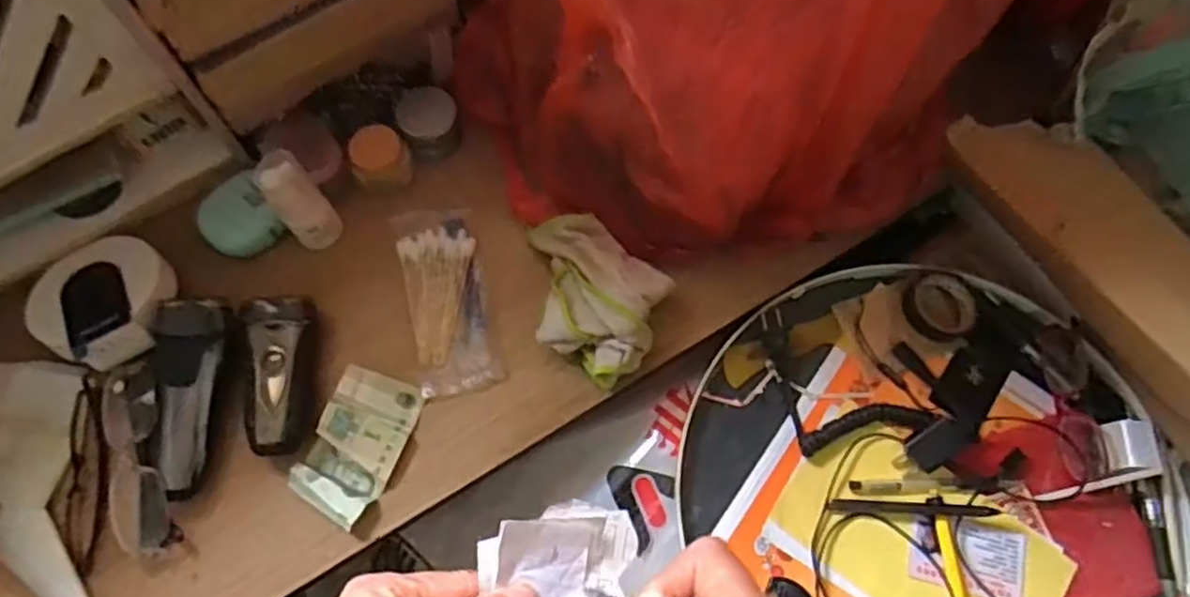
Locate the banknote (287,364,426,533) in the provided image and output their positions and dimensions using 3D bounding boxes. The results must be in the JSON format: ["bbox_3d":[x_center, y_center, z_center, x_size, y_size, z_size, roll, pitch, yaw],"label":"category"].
[{"bbox_3d":[-0.175,0.106,0.542,0.062,0.020,0.106,24,71,6],"label":"banknote"}]

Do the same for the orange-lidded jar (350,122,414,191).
[{"bbox_3d":[-0.176,-0.114,0.609,0.047,0.035,0.047,1,70,-2],"label":"orange-lidded jar"}]

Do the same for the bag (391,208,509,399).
[{"bbox_3d":[-0.118,-0.001,0.589,0.062,0.008,0.157,-14,71,-7],"label":"bag"}]

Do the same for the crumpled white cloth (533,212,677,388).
[{"bbox_3d":[-0.009,-0.004,0.573,0.129,0.049,0.100,35,73,10],"label":"crumpled white cloth"}]

